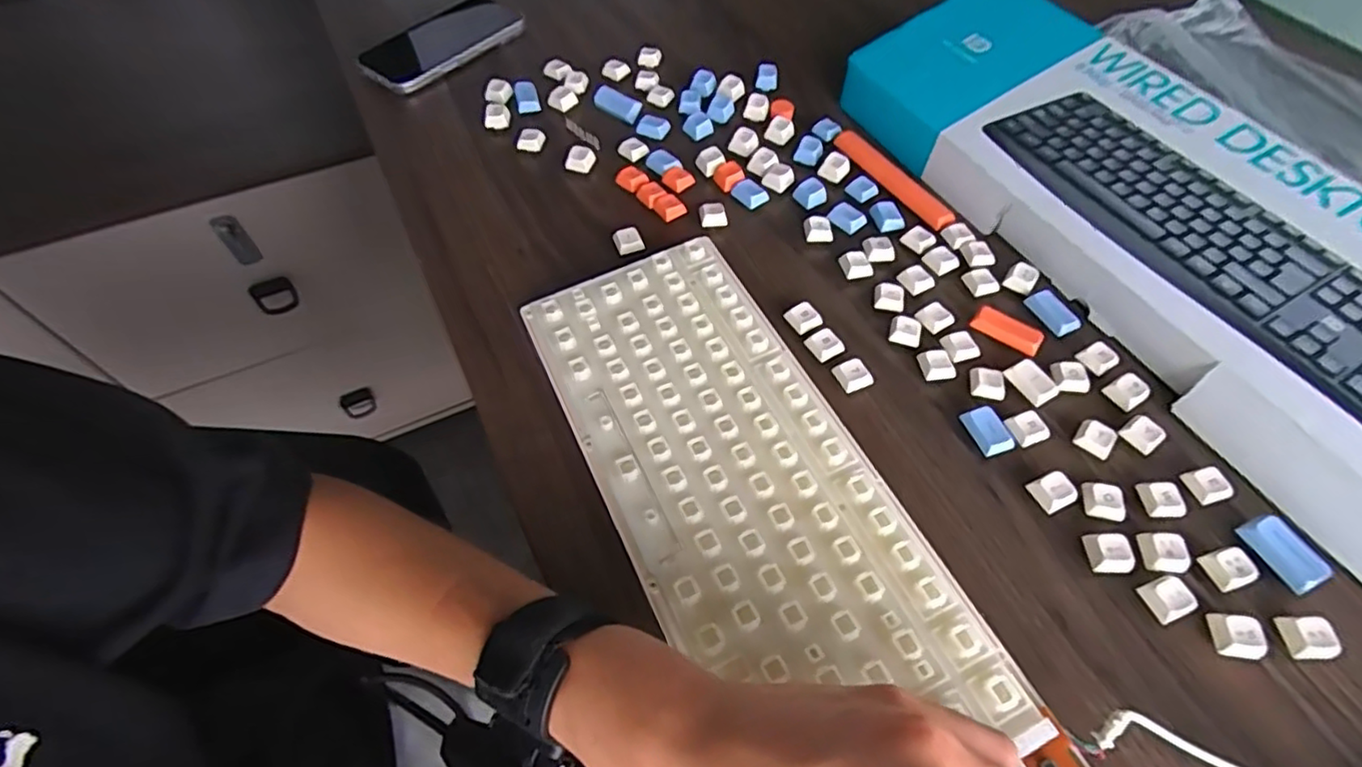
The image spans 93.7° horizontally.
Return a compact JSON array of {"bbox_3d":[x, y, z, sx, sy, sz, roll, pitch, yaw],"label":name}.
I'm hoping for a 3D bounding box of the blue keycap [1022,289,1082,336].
[{"bbox_3d":[0.236,-0.045,0.406,0.017,0.010,0.032,-18,60,-14],"label":"blue keycap"}]

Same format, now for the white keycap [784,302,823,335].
[{"bbox_3d":[0.077,-0.041,0.397,0.017,0.009,0.017,-23,61,-17],"label":"white keycap"}]

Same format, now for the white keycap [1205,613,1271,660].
[{"bbox_3d":[0.259,0.117,0.296,0.019,0.011,0.018,10,57,3],"label":"white keycap"}]

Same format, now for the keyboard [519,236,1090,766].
[{"bbox_3d":[0.046,0.076,0.309,0.138,0.025,0.384,-25,60,-18],"label":"keyboard"}]

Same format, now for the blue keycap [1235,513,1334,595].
[{"bbox_3d":[0.300,0.084,0.318,0.022,0.009,0.037,-25,62,-18],"label":"blue keycap"}]

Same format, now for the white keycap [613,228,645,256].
[{"bbox_3d":[-0.035,-0.097,0.431,0.018,0.010,0.016,-19,60,-15],"label":"white keycap"}]

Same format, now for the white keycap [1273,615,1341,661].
[{"bbox_3d":[0.291,0.118,0.297,0.019,0.011,0.018,5,57,0],"label":"white keycap"}]

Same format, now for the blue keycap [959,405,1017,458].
[{"bbox_3d":[0.172,0.028,0.359,0.019,0.011,0.027,-12,58,-11],"label":"blue keycap"}]

